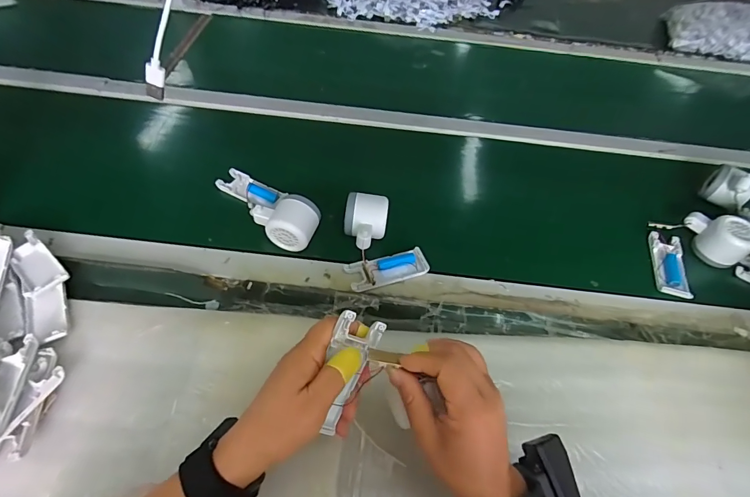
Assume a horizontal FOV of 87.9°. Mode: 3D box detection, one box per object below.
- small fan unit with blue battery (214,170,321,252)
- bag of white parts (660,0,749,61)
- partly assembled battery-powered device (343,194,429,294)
[{"bbox_3d":[-0.153,-0.062,0.547,0.065,0.053,0.183,-37,49,-27],"label":"small fan unit with blue battery"},{"bbox_3d":[0.865,-0.521,0.925,0.284,0.092,0.156,17,55,7],"label":"bag of white parts"},{"bbox_3d":[0.004,-0.014,0.507,0.101,0.057,0.111,-16,56,-16],"label":"partly assembled battery-powered device"}]

